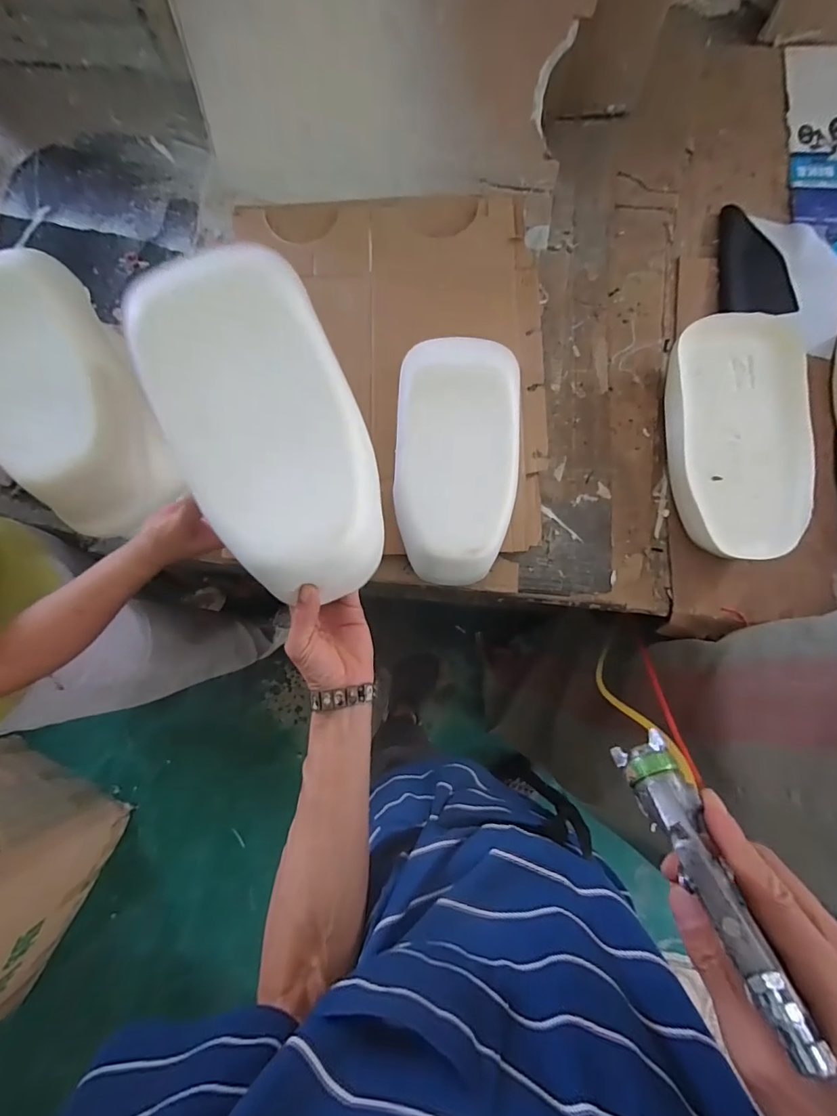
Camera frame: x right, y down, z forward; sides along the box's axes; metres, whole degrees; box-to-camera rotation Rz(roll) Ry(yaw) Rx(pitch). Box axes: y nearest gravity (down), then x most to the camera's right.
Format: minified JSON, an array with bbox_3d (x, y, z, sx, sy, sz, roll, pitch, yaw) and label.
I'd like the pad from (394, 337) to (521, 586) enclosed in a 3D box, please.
[{"bbox_3d":[0.053,-0.139,0.661,0.176,0.084,0.336,4,81,3],"label":"pad"}]

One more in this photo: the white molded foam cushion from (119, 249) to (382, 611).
[{"bbox_3d":[-0.139,-0.107,0.434,0.179,0.070,0.334,-26,96,-3],"label":"white molded foam cushion"}]

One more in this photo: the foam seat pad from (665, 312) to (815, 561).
[{"bbox_3d":[0.500,-0.183,0.728,0.188,0.099,0.367,-1,81,2],"label":"foam seat pad"}]

